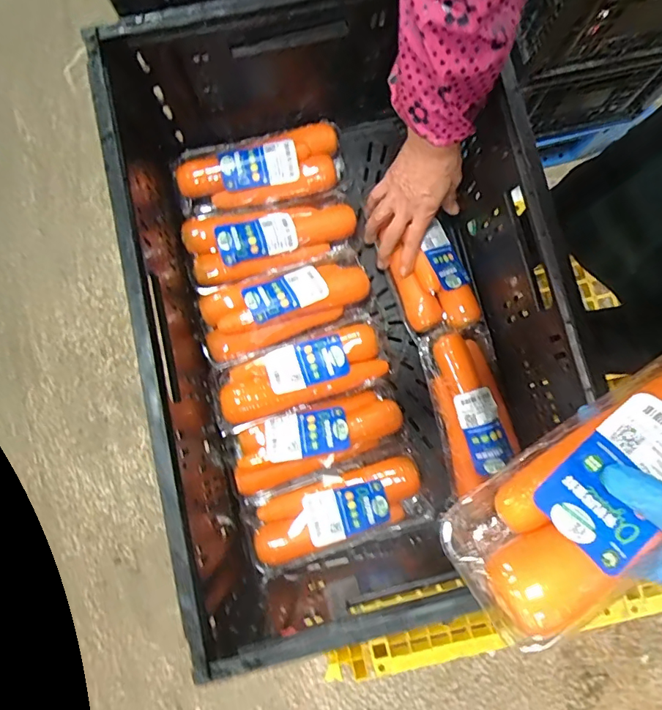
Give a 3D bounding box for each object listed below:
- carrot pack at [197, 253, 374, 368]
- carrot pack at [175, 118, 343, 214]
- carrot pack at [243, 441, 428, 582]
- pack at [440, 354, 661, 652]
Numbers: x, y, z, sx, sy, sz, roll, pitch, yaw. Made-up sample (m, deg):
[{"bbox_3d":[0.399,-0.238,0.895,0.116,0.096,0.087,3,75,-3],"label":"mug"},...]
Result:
[{"bbox_3d":[-0.062,-0.067,0.604,0.227,0.053,0.096,-21,83,-2],"label":"carrot pack"},{"bbox_3d":[-0.096,-0.258,0.633,0.227,0.053,0.096,-13,82,-1],"label":"carrot pack"},{"bbox_3d":[0.006,0.194,0.582,0.233,0.046,0.099,-19,82,-2],"label":"carrot pack"},{"bbox_3d":[0.181,0.077,0.289,0.226,0.054,0.091,-40,81,0],"label":"pack"}]

